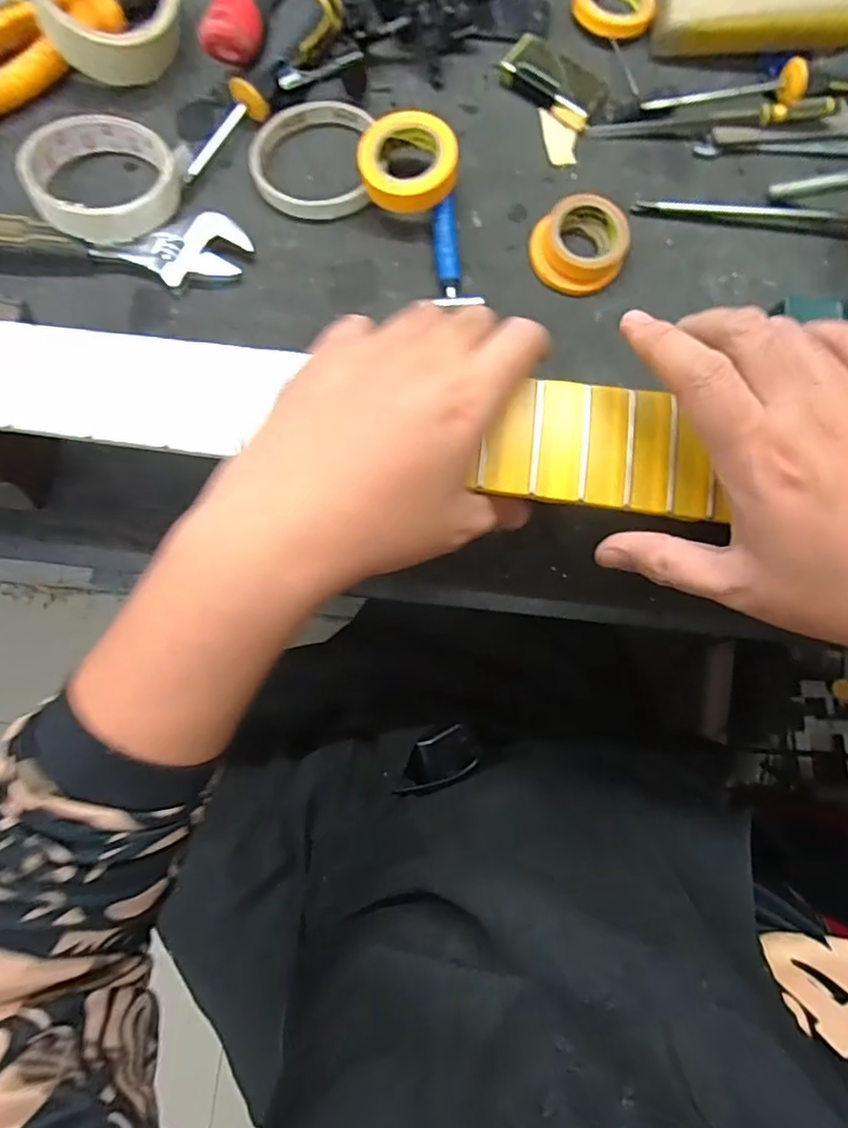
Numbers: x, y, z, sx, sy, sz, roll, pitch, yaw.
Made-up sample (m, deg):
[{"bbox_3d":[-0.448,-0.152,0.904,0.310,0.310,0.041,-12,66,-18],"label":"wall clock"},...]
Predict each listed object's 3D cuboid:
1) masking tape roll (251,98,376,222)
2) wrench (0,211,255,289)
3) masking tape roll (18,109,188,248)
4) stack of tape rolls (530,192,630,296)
[{"bbox_3d":[-0.073,-0.265,0.375,0.075,0.011,0.080,0,81,-2],"label":"masking tape roll"},{"bbox_3d":[-0.206,-0.195,0.356,0.187,0.016,0.047,-2,81,-2],"label":"wrench"},{"bbox_3d":[-0.200,-0.241,0.357,0.089,0.031,0.084,0,81,-2],"label":"masking tape roll"},{"bbox_3d":[0.100,-0.205,0.369,0.059,0.020,0.060,24,81,2],"label":"stack of tape rolls"}]

